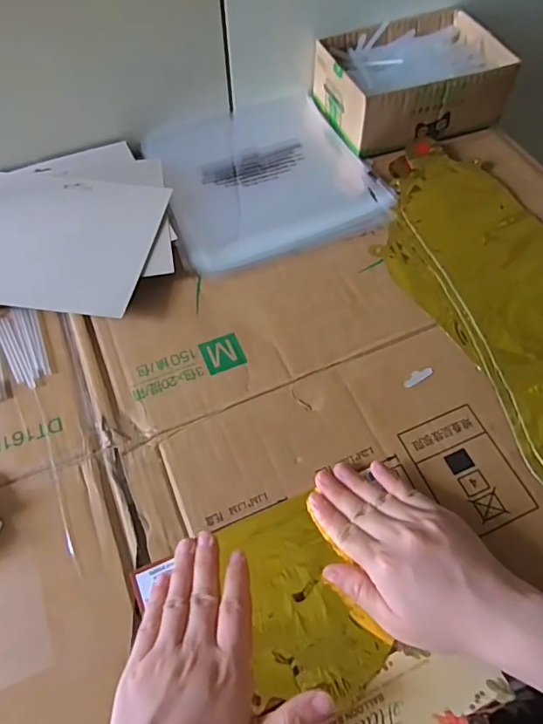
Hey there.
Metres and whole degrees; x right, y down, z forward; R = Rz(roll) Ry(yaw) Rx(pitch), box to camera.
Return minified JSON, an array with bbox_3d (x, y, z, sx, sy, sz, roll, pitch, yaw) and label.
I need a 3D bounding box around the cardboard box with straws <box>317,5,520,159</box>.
[{"bbox_3d":[0.156,-0.314,0.566,0.187,0.065,0.134,-20,62,-11],"label":"cardboard box with straws"}]

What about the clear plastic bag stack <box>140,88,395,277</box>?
[{"bbox_3d":[-0.013,-0.208,0.546,0.213,0.013,0.229,-19,61,-11],"label":"clear plastic bag stack"}]

